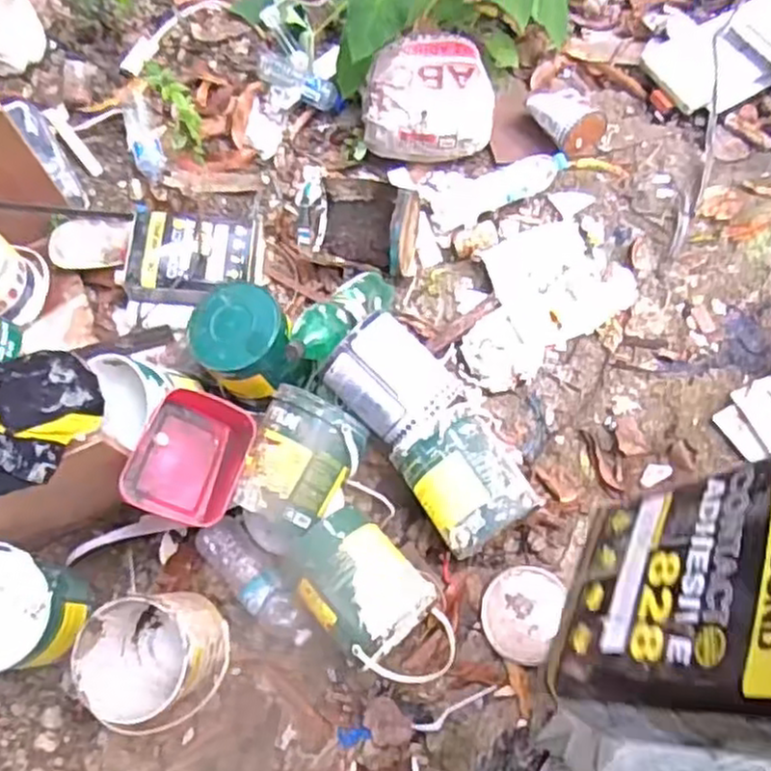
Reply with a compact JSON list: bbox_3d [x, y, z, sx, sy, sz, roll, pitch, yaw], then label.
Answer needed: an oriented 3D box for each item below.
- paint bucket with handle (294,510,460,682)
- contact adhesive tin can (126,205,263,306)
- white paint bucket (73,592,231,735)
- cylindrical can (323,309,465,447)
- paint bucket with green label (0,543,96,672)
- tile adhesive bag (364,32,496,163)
[{"bbox_3d":[-0.019,0.342,1.181,0.288,0.160,0.170,42,71,16],"label":"paint bucket with handle"},{"bbox_3d":[-0.372,-0.226,1.429,0.239,0.096,0.193,10,66,3],"label":"contact adhesive tin can"},{"bbox_3d":[-0.362,0.430,1.180,0.208,0.215,0.190,1,65,-1],"label":"white paint bucket"},{"bbox_3d":[0.026,-0.003,1.295,0.208,0.152,0.184,39,70,15],"label":"cylindrical can"},{"bbox_3d":[-0.601,0.373,1.191,0.175,0.247,0.184,1,65,-1],"label":"paint bucket with green label"},{"bbox_3d":[0.089,-0.595,1.497,0.259,0.109,0.218,-1,65,-2],"label":"tile adhesive bag"}]

